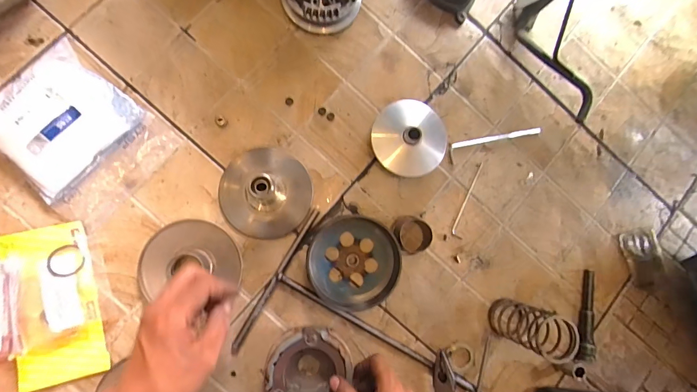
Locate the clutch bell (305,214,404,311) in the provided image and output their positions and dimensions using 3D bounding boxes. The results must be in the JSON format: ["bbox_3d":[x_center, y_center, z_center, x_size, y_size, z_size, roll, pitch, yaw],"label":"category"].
[{"bbox_3d":[0.005,0.084,0.459,0.112,0.032,0.114,1,84,-8],"label":"clutch bell"}]

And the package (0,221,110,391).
[{"bbox_3d":[-0.340,0.125,0.407,0.093,0.029,0.178,-14,86,-9],"label":"package"}]

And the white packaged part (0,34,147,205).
[{"bbox_3d":[-0.343,-0.091,0.423,0.137,0.039,0.149,44,80,-2],"label":"white packaged part"}]

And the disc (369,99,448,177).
[{"bbox_3d":[0.082,-0.080,0.480,0.098,0.040,0.101,1,84,-8],"label":"disc"}]

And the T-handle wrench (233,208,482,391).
[{"bbox_3d":[0.036,0.180,0.464,0.305,0.014,0.193,30,81,-4],"label":"T-handle wrench"}]

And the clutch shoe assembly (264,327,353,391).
[{"bbox_3d":[-0.048,0.210,0.437,0.098,0.038,0.095,1,84,-8],"label":"clutch shoe assembly"}]

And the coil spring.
[{"bbox_3d":[0.228,0.164,0.449,0.055,0.100,0.051,17,82,-6],"label":"coil spring"}]

